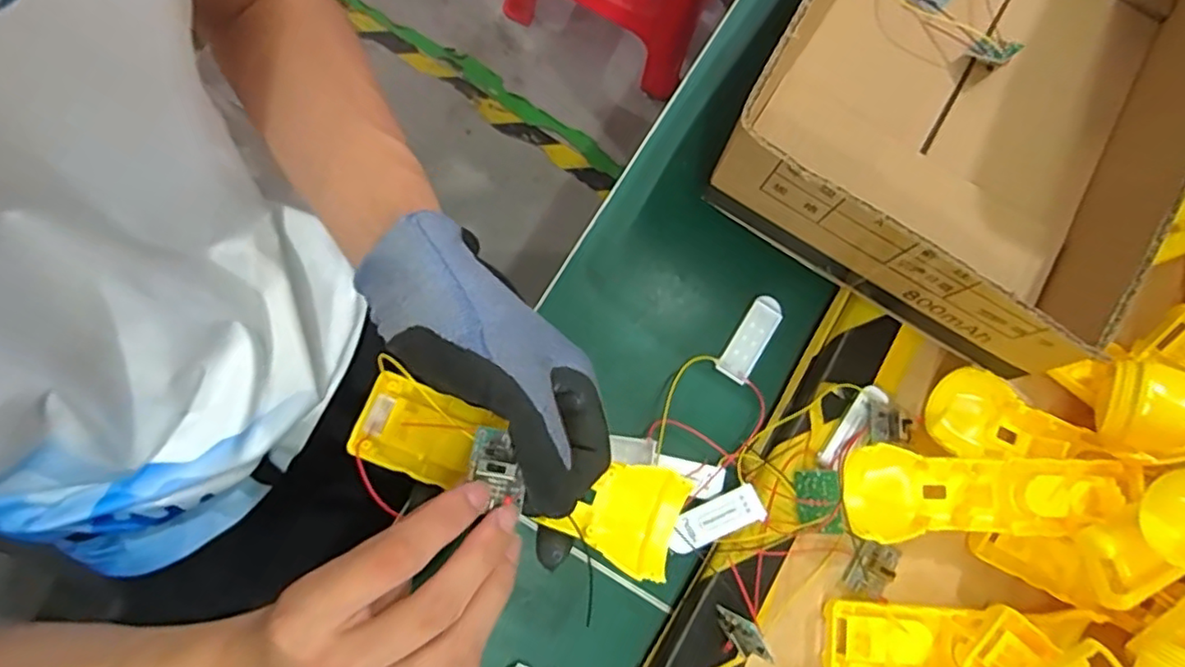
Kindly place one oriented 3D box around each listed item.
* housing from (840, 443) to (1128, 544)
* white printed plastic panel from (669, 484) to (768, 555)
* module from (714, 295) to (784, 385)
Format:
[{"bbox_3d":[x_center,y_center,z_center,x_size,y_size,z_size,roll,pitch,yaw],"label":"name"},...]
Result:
[{"bbox_3d":[0.219,0.092,0.361,0.157,0.025,0.048,3,82,-7],"label":"housing"},{"bbox_3d":[0.069,0.106,0.360,0.056,0.005,0.021,-22,64,-8],"label":"white printed plastic panel"},{"bbox_3d":[0.099,0.003,0.396,0.021,0.004,0.057,34,79,-2],"label":"module"}]

